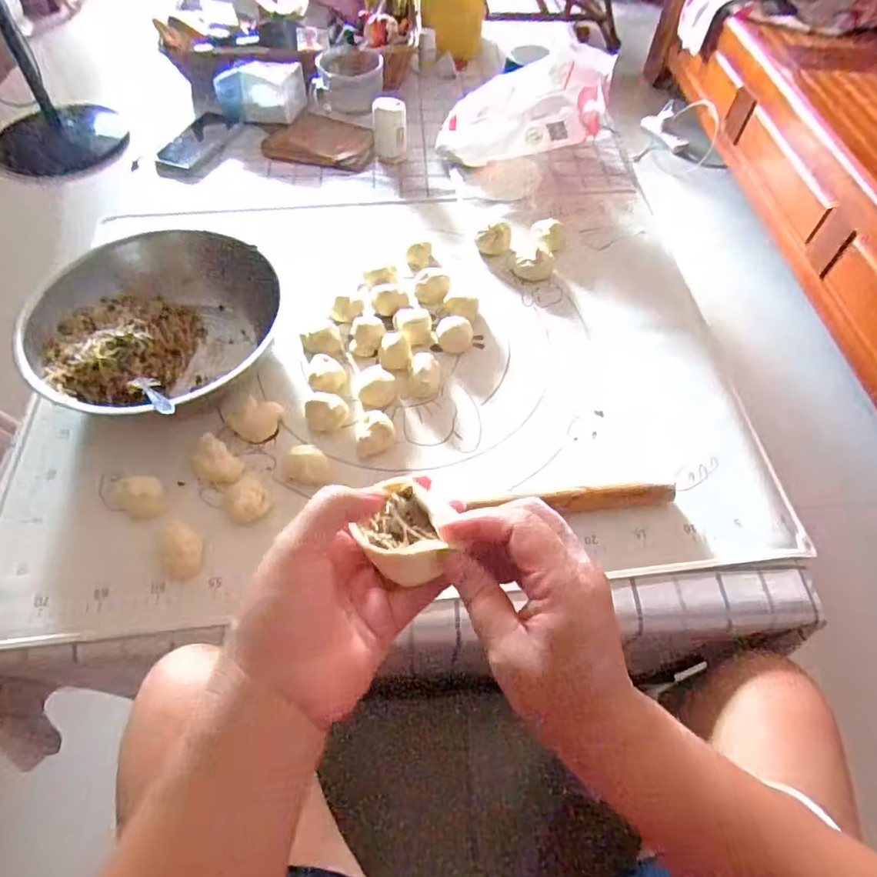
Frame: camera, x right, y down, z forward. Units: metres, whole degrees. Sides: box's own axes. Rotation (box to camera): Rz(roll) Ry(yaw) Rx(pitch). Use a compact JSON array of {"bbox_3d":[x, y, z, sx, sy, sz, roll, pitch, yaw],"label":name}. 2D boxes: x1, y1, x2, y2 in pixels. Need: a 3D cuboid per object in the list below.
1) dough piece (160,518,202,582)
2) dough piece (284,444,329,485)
[{"bbox_3d":[-0.231,0.100,0.490,0.031,0.021,0.048,-6,57,-6],"label":"dough piece"},{"bbox_3d":[-0.133,0.026,0.547,0.045,0.030,0.035,-2,57,-3],"label":"dough piece"}]

